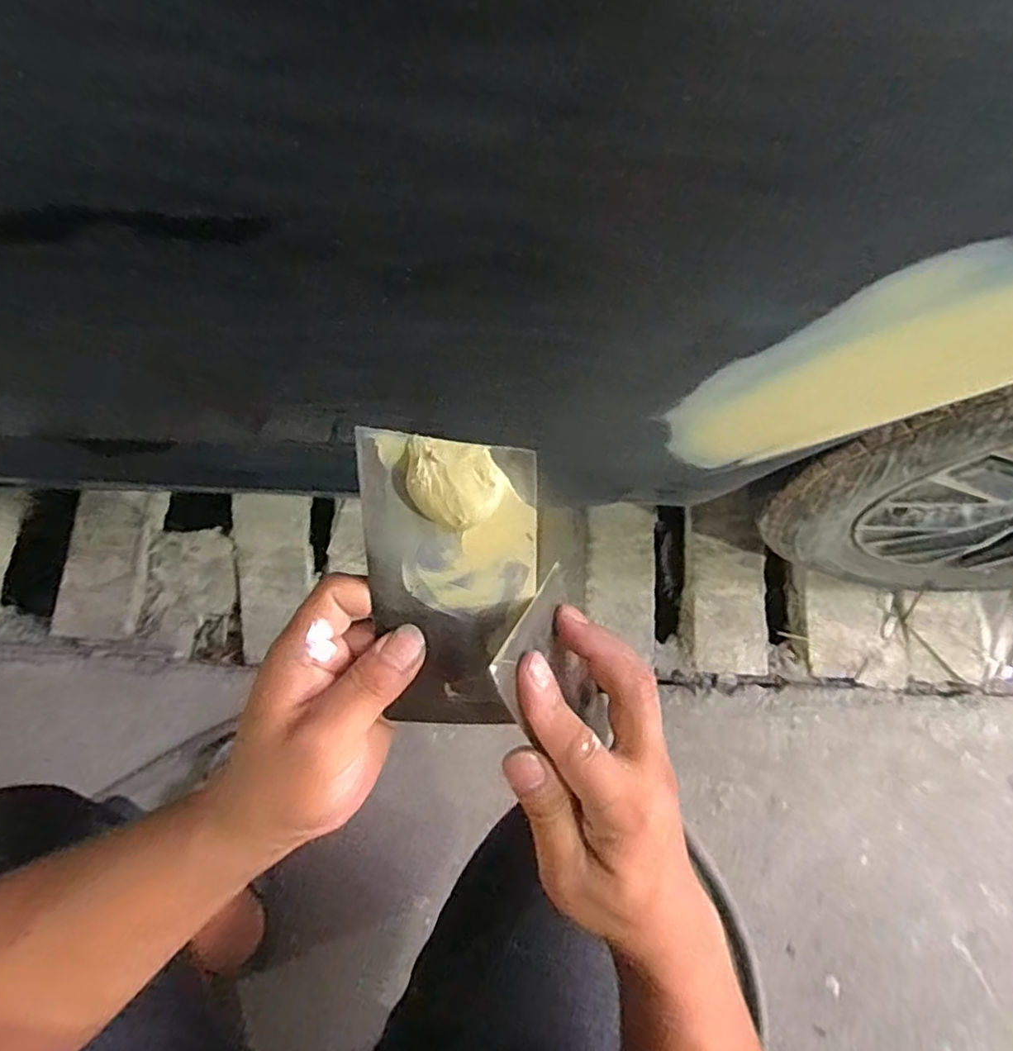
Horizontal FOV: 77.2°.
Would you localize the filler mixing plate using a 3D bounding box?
[{"bbox_3d":[-0.023,0.029,0.275,0.072,0.013,0.134,-1,107,0],"label":"filler mixing plate"}]

